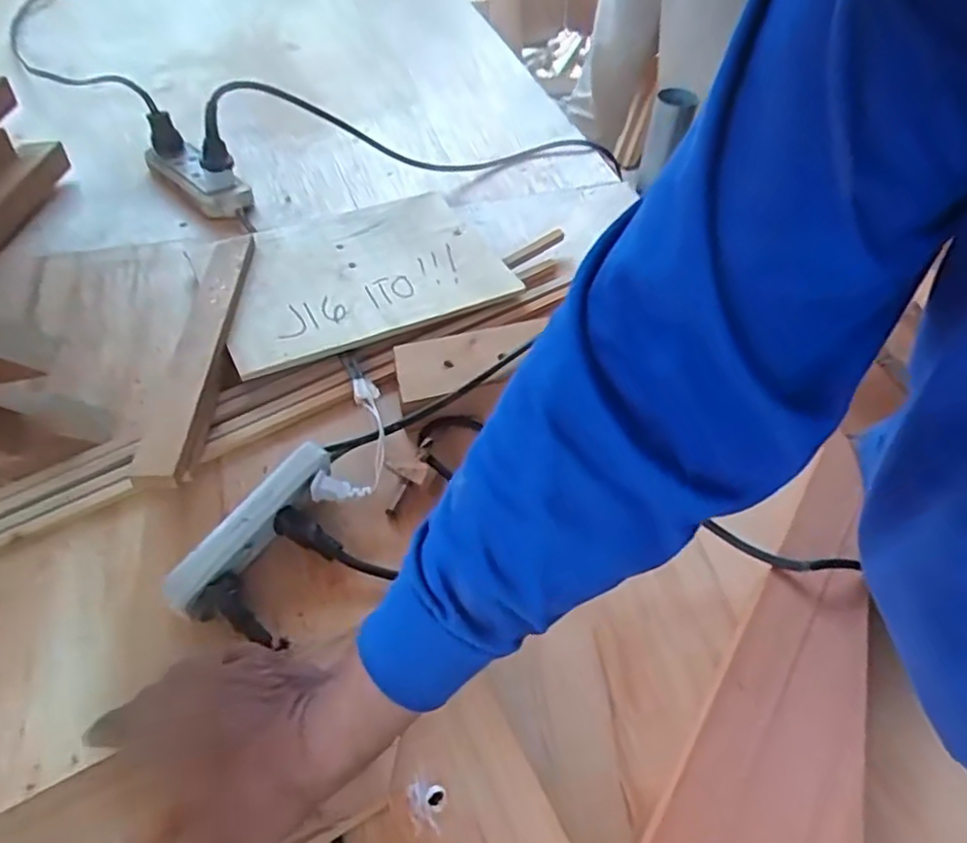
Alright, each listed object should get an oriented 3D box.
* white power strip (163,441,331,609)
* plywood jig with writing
[{"bbox_3d":[-0.163,0.075,0.473,0.023,0.041,0.141,31,56,18],"label":"white power strip"},{"bbox_3d":[-0.122,-0.152,0.665,0.285,0.014,0.203,-20,54,-23],"label":"plywood jig with writing"}]

